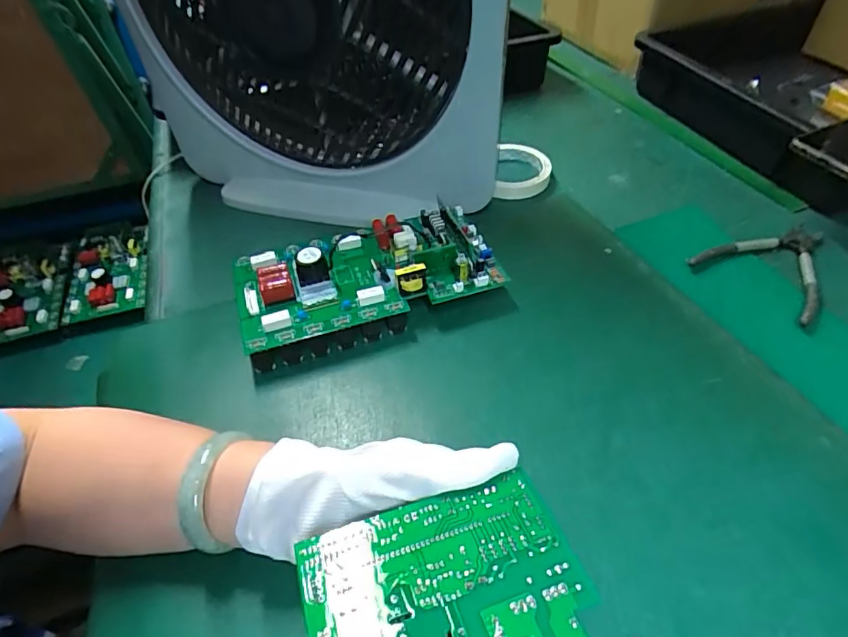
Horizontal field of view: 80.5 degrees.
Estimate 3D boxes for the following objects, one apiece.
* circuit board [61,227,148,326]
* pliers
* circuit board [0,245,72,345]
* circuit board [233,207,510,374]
[{"bbox_3d":[-0.543,-0.086,0.859,0.133,0.034,0.208,-16,48,-11],"label":"circuit board"},{"bbox_3d":[0.349,-0.058,0.492,0.140,0.007,0.109,-32,53,-24],"label":"pliers"},{"bbox_3d":[-0.664,-0.042,0.822,0.135,0.034,0.186,-14,54,-16],"label":"circuit board"},{"bbox_3d":[-0.051,-0.039,0.463,0.234,0.056,0.115,-17,48,-12],"label":"circuit board"}]

